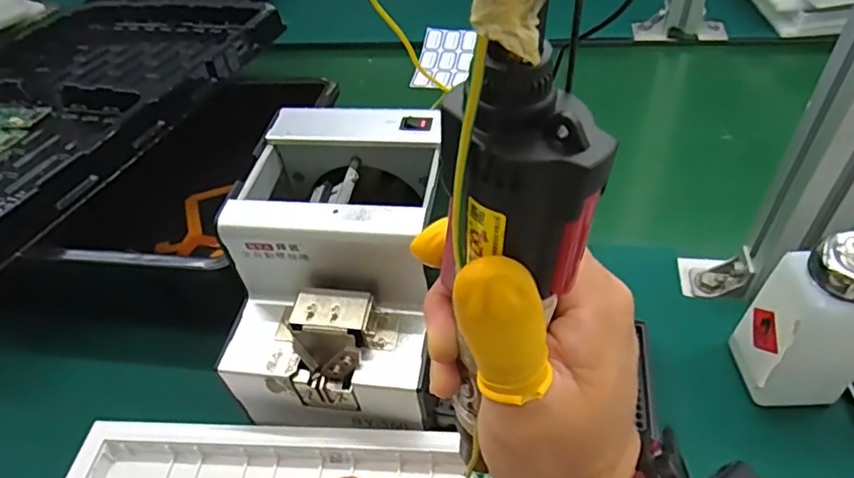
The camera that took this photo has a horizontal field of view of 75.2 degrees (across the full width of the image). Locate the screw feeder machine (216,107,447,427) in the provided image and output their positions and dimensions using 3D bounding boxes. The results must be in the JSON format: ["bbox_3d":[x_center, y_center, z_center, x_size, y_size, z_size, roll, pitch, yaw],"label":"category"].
[{"bbox_3d":[-0.053,0.017,0.367,0.124,0.130,0.175,3,46,10],"label":"screw feeder machine"}]

